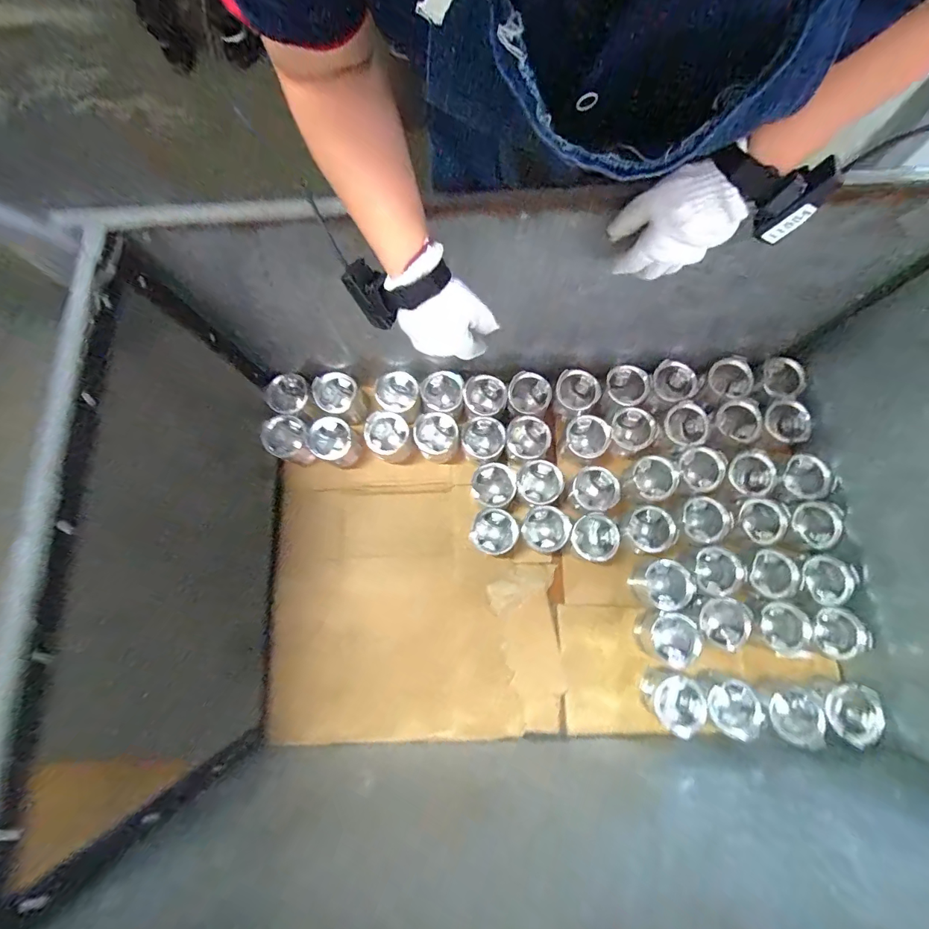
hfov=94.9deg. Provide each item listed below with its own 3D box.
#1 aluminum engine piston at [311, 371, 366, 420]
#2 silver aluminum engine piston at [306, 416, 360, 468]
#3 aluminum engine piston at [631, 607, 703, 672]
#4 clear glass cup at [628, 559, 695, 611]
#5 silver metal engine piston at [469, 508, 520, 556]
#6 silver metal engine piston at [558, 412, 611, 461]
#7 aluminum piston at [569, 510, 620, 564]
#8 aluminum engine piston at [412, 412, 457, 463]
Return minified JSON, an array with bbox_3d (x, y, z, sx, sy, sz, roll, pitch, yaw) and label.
[{"bbox_3d":[-0.256,-0.134,0.876,0.082,0.088,0.084,0,77,1],"label":"aluminum engine piston"},{"bbox_3d":[-0.259,-0.042,0.854,0.079,0.097,0.080,0,77,1],"label":"silver aluminum engine piston"},{"bbox_3d":[0.358,0.308,0.765,0.088,0.089,0.087,18,78,6],"label":"aluminum engine piston"},{"bbox_3d":[0.358,0.220,0.785,0.084,0.087,0.083,-16,77,-2],"label":"clear glass cup"},{"bbox_3d":[0.055,0.130,0.814,0.083,0.088,0.079,0,77,1],"label":"silver metal engine piston"},{"bbox_3d":[0.234,-0.052,0.849,0.089,0.086,0.081,38,80,9],"label":"silver metal engine piston"},{"bbox_3d":[0.238,0.135,0.796,0.083,0.106,0.087,-12,77,-1],"label":"aluminum piston"},{"bbox_3d":[-0.055,-0.054,0.855,0.080,0.085,0.082,0,77,1],"label":"aluminum engine piston"}]

